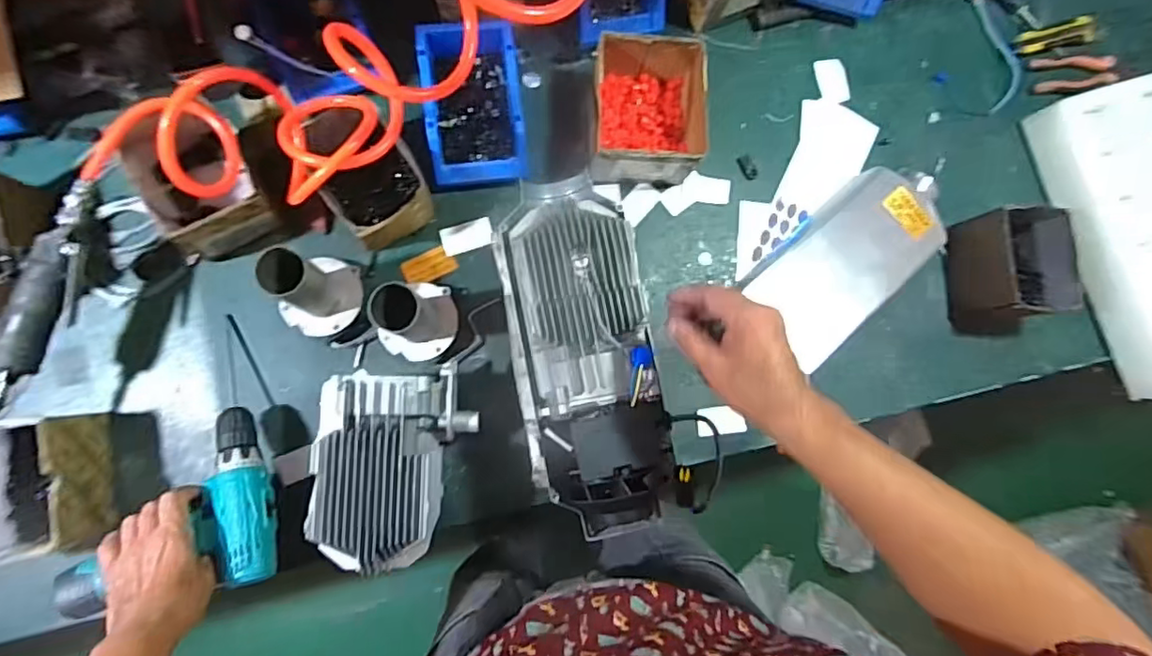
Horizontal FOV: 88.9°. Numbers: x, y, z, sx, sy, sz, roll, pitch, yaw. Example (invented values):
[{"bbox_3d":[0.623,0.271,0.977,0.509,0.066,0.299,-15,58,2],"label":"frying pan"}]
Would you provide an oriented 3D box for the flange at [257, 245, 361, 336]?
[{"bbox_3d":[-0.301,-0.044,0.664,0.090,0.122,0.095,25,81,-3],"label":"flange"}]

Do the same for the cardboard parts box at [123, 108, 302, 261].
[{"bbox_3d":[-0.415,-0.171,0.671,0.129,0.118,0.138,-27,87,-9],"label":"cardboard parts box"}]

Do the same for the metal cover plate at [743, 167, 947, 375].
[{"bbox_3d":[0.357,-0.084,0.762,0.252,0.027,0.144,-43,98,3],"label":"metal cover plate"}]

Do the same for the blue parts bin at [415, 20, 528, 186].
[{"bbox_3d":[-0.128,-0.278,0.732,0.122,0.065,0.186,-6,84,-7],"label":"blue parts bin"}]

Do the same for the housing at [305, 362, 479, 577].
[{"bbox_3d":[-0.199,0.154,0.658,0.163,0.093,0.216,1,83,-6],"label":"housing"}]

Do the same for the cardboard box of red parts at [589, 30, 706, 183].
[{"bbox_3d":[0.088,-0.275,0.749,0.135,0.095,0.160,0,83,-6],"label":"cardboard box of red parts"}]

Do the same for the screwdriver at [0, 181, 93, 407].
[{"bbox_3d":[-0.562,0.022,0.597,0.055,0.041,0.366,16,82,-4],"label":"screwdriver"}]

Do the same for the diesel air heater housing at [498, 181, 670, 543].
[{"bbox_3d":[0.010,0.024,0.608,0.142,0.077,0.368,-10,84,-8],"label":"diesel air heater housing"}]

